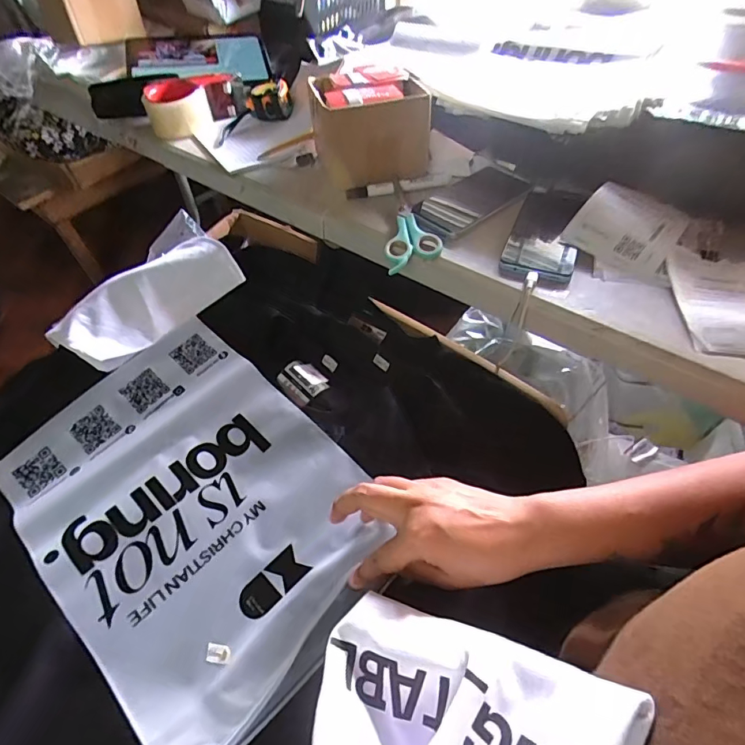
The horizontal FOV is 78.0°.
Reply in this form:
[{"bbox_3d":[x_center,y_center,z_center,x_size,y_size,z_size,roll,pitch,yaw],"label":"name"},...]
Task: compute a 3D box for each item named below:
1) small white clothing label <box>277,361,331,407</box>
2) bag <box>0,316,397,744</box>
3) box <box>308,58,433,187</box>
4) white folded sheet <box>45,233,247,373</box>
[{"bbox_3d":[-0.073,0.008,0.484,0.040,0.016,0.046,-36,57,-23],"label":"small white clothing label"},{"bbox_3d":[-0.156,0.106,0.407,0.333,0.033,0.233,36,61,28],"label":"bag"},{"bbox_3d":[-0.004,-0.350,0.642,0.145,0.098,0.155,-9,50,-4],"label":"box"},{"bbox_3d":[-0.247,-0.083,0.510,0.195,0.047,0.110,-36,57,-24],"label":"white folded sheet"}]

